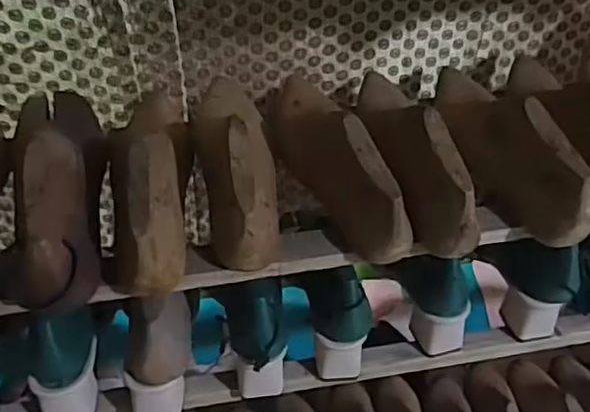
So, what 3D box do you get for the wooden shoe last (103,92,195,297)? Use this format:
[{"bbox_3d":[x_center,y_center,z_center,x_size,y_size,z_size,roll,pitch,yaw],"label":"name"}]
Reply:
[{"bbox_3d":[-0.124,-0.036,0.514,0.060,0.095,0.226,-3,41,-4],"label":"wooden shoe last"}]

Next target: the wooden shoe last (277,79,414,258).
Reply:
[{"bbox_3d":[0.032,-0.057,0.547,0.062,0.077,0.240,-13,43,-15],"label":"wooden shoe last"}]

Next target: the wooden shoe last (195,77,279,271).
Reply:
[{"bbox_3d":[-0.052,-0.052,0.534,0.061,0.073,0.231,-7,42,-8],"label":"wooden shoe last"}]

